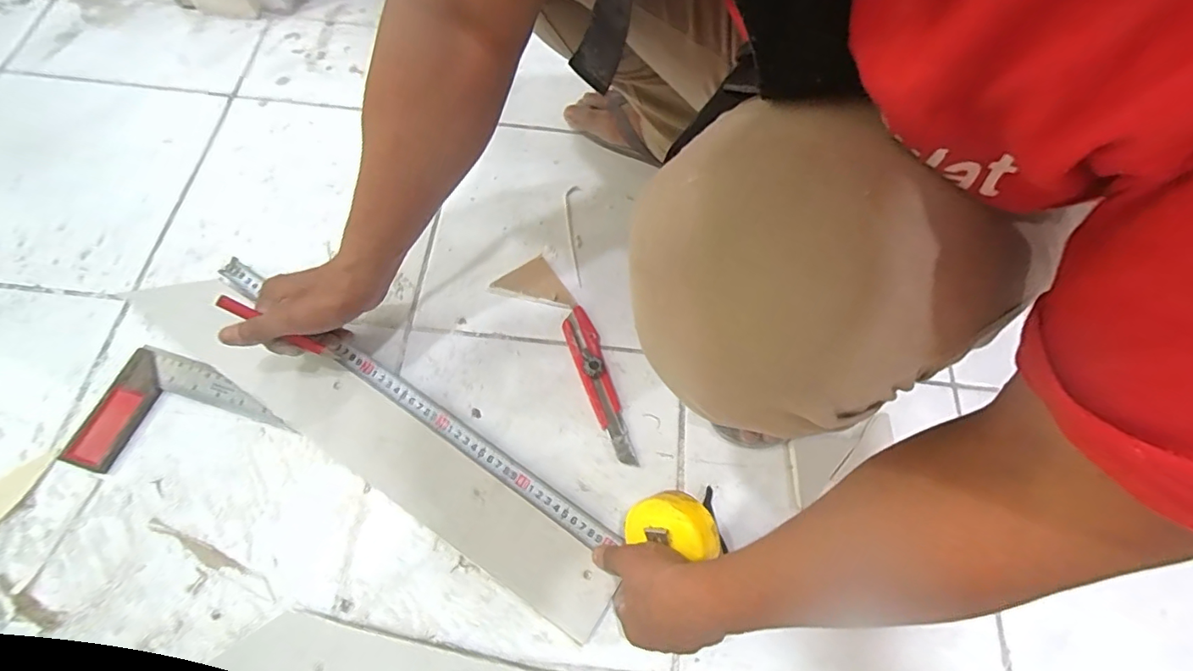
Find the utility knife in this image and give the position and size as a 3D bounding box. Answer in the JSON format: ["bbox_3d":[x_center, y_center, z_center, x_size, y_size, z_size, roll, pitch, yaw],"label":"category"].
[{"bbox_3d":[0.004,0.048,0.534,0.032,0.022,0.175,-18,69,-11],"label":"utility knife"}]

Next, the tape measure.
[{"bbox_3d":[-0.149,0.075,0.499,0.549,0.076,0.073,24,67,16],"label":"tape measure"}]

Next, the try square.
[{"bbox_3d":[-0.403,0.086,0.498,0.176,0.015,0.120,16,67,4],"label":"try square"}]

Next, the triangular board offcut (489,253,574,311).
[{"bbox_3d":[-0.072,-0.046,0.566,0.069,0.009,0.073,-31,72,-15],"label":"triangular board offcut"}]

